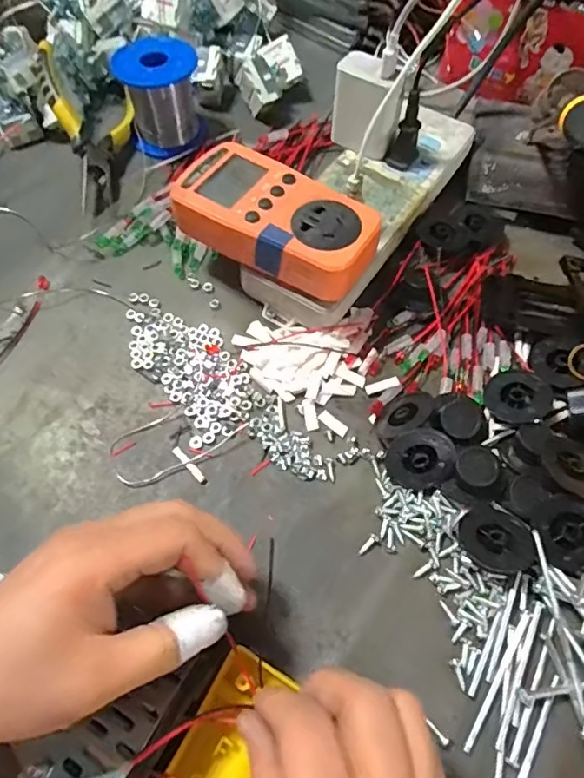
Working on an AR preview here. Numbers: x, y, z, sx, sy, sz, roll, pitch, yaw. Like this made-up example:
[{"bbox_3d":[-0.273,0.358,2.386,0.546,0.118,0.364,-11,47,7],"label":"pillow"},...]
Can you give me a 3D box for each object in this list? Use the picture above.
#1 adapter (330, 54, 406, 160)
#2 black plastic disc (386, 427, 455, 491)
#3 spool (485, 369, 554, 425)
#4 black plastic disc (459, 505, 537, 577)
[{"bbox_3d":[0.053,-0.201,0.373,0.029,0.054,0.043,-39,68,-19],"label":"adapter"},{"bbox_3d":[0.073,0.041,0.296,0.036,0.037,0.009,11,21,-3],"label":"black plastic disc"},{"bbox_3d":[0.142,0.005,0.326,0.037,0.012,0.036,0,62,0],"label":"spool"},{"bbox_3d":[0.109,0.082,0.280,0.031,0.014,0.039,-39,68,-19],"label":"black plastic disc"}]

